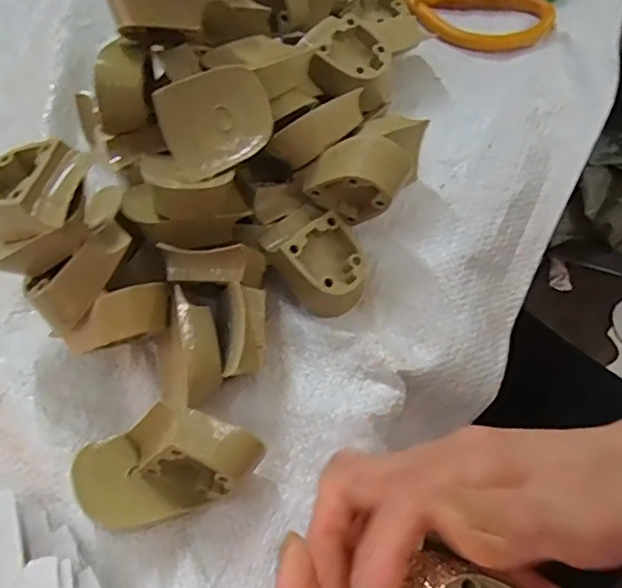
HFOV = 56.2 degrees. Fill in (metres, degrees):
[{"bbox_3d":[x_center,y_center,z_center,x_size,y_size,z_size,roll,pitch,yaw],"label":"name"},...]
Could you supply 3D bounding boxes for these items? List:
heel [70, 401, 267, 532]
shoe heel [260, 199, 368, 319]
[{"bbox_3d":[-0.063,0.069,0.250,0.079,0.047,0.047,-17,64,-6],"label":"heel"},{"bbox_3d":[0.004,-0.017,0.299,0.056,0.030,0.036,49,53,-5],"label":"shoe heel"}]

